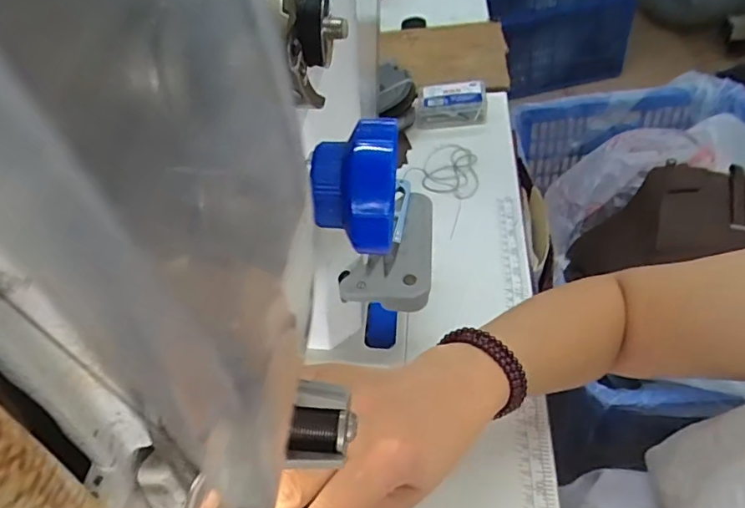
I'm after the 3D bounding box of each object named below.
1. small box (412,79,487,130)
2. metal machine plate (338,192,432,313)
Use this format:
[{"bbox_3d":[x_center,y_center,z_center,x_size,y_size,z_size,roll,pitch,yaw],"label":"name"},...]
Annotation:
[{"bbox_3d":[0.102,-0.195,0.711,0.089,0.043,0.057,0,48,7],"label":"small box"},{"bbox_3d":[0.014,-0.003,0.451,0.069,0.022,0.109,-1,49,9],"label":"metal machine plate"}]

